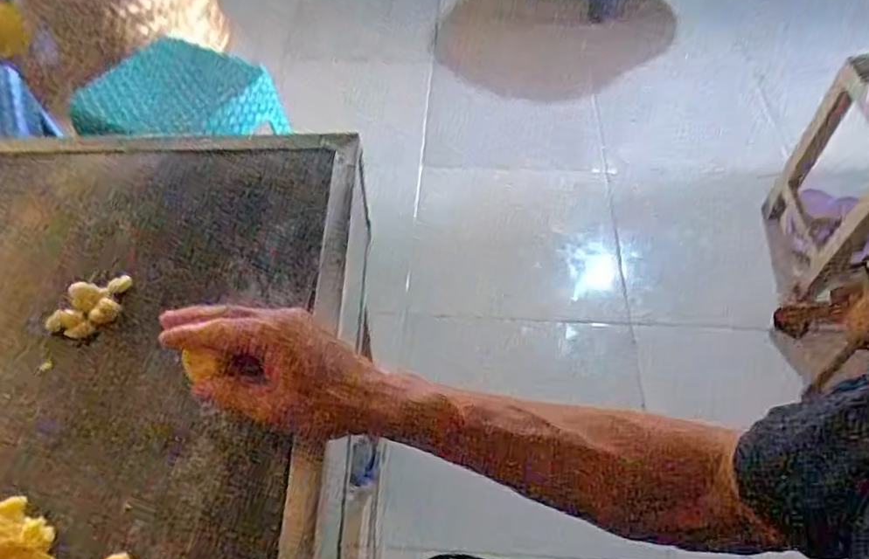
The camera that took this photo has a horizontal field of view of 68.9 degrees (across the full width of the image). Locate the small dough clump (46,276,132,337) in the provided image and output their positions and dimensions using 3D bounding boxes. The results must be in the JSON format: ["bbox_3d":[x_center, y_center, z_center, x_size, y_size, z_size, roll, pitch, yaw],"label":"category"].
[{"bbox_3d":[-0.277,0.019,0.511,0.046,0.018,0.054,4,51,3],"label":"small dough clump"}]

